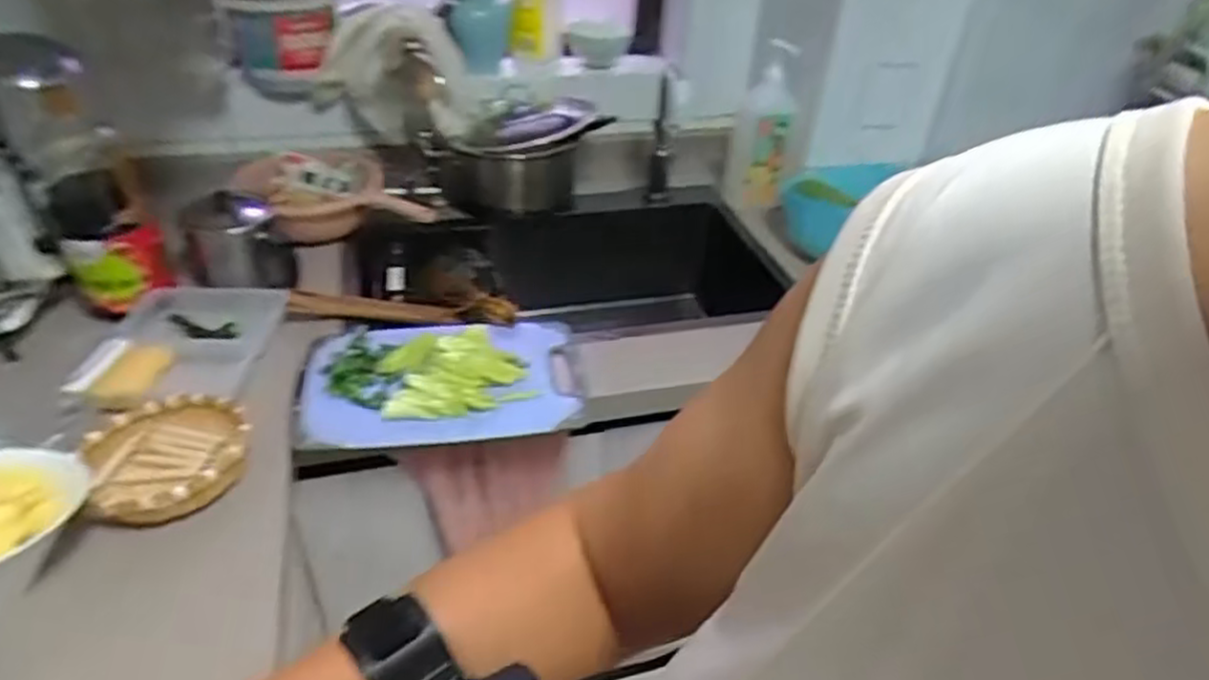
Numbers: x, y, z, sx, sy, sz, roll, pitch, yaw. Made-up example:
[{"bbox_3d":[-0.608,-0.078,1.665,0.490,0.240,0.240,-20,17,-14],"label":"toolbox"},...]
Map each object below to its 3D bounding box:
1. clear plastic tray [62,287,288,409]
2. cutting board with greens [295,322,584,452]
[{"bbox_3d":[-0.502,-0.003,0.898,0.175,0.043,0.177,0,37,-7],"label":"clear plastic tray"},{"bbox_3d":[-0.197,0.035,0.908,0.310,0.035,0.204,-3,38,-12],"label":"cutting board with greens"}]

